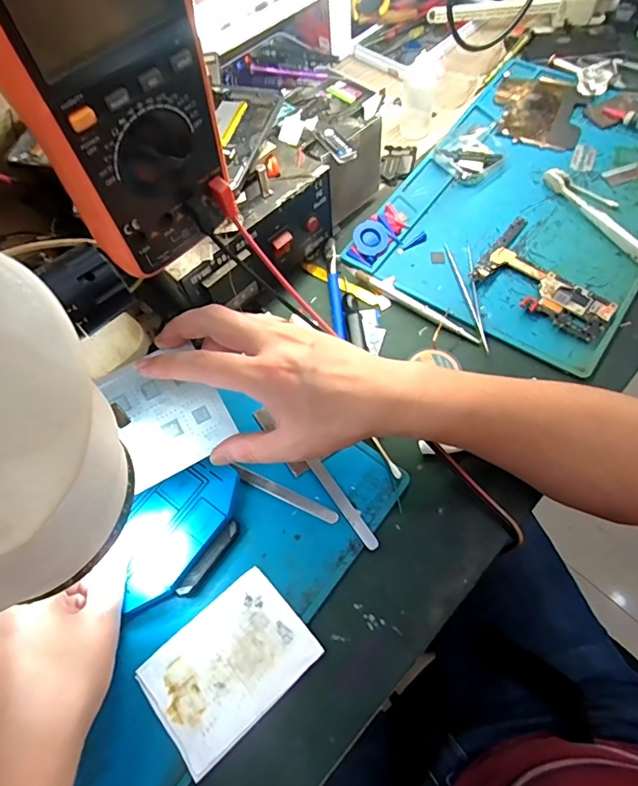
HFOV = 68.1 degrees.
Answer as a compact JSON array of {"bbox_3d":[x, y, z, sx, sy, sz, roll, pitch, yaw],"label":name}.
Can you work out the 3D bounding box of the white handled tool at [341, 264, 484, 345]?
[{"bbox_3d":[0.084,-0.086,0.435,0.143,0.008,0.014,36,69,17],"label":"white handled tool"}]

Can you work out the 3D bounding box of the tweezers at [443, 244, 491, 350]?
[{"bbox_3d":[0.142,-0.091,0.429,0.021,0.008,0.123,-7,64,-3],"label":"tweezers"}]

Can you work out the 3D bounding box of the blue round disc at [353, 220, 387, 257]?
[{"bbox_3d":[0.050,-0.151,0.461,0.032,0.013,0.037,10,64,5],"label":"blue round disc"}]

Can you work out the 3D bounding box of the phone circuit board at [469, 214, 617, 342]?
[{"bbox_3d":[0.214,-0.108,0.434,0.123,0.011,0.093,38,70,17],"label":"phone circuit board"}]

